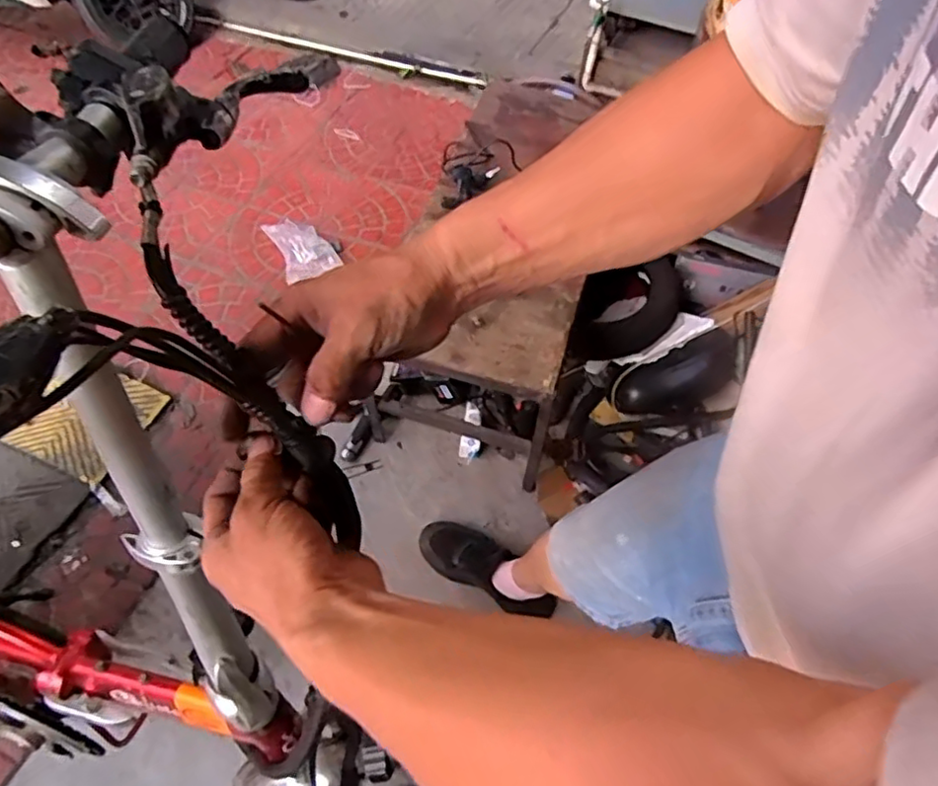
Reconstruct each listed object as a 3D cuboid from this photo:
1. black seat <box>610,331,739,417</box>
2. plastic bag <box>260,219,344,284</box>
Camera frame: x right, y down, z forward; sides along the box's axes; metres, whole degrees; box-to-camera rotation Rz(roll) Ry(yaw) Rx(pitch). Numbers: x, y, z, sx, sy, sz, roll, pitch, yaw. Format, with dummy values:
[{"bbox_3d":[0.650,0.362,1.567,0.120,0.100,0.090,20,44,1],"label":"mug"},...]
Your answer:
[{"bbox_3d":[0.450,-0.035,1.371,0.283,0.052,0.121,-27,60,7],"label":"black seat"},{"bbox_3d":[-0.439,-0.389,1.649,0.142,0.068,0.186,-25,64,-18],"label":"plastic bag"}]

